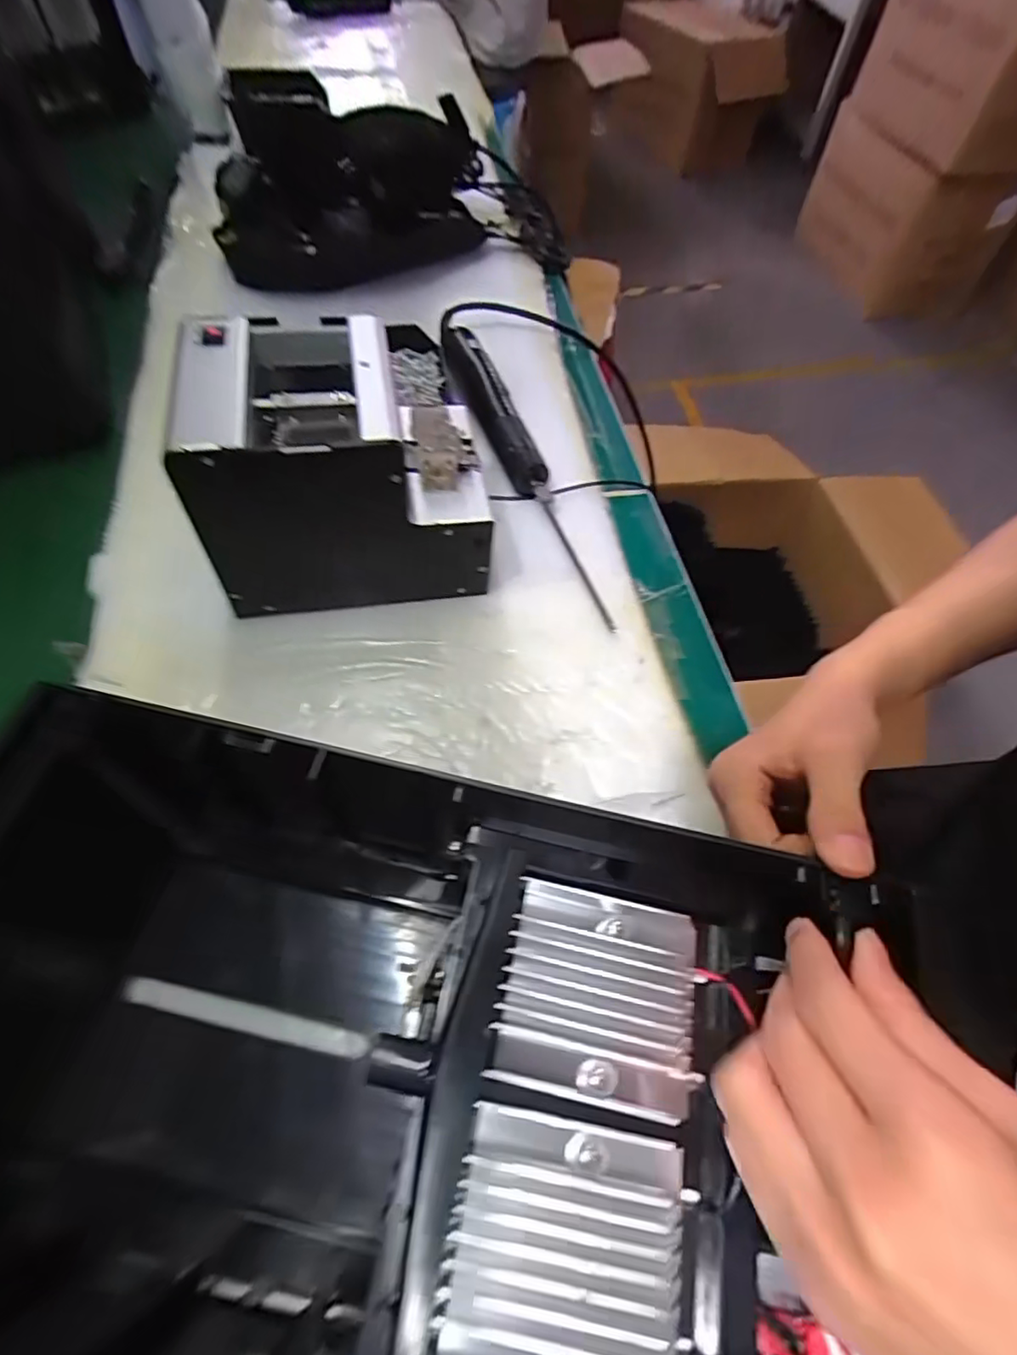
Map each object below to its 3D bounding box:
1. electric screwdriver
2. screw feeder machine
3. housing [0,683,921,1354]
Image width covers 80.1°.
[{"bbox_3d":[0.007,-0.184,0.505,0.042,0.043,0.343,-18,60,-13],"label":"electric screwdriver"},{"bbox_3d":[-0.107,-0.138,0.408,0.173,0.142,0.119,-8,58,-7],"label":"screw feeder machine"},{"bbox_3d":[-0.039,0.149,0.238,0.338,0.135,0.195,13,58,3],"label":"housing"}]

